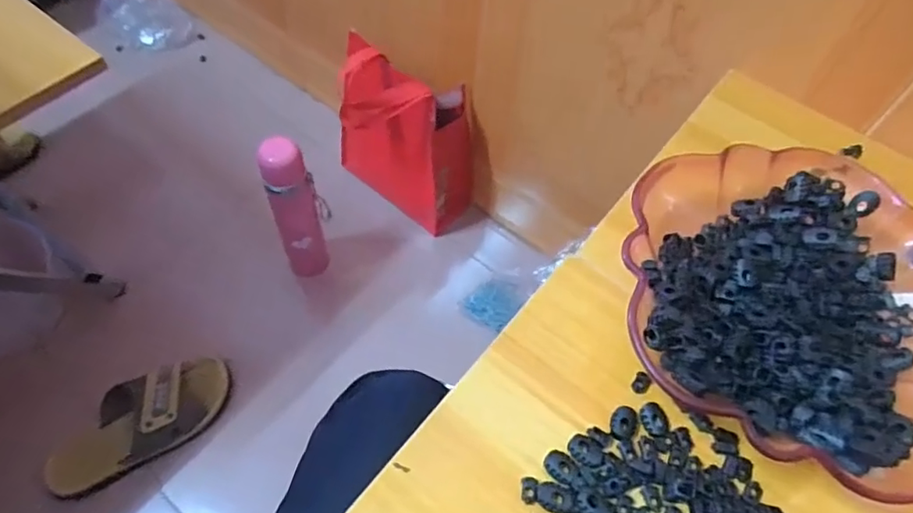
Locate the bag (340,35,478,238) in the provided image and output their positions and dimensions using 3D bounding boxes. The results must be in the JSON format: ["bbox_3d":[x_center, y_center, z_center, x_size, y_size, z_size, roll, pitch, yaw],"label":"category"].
[{"bbox_3d":[-0.095,-0.205,0.978,0.248,0.271,0.110,32,63,16],"label":"bag"}]

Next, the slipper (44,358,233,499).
[{"bbox_3d":[-0.456,0.236,0.817,0.264,0.064,0.114,-29,64,-18],"label":"slipper"}]

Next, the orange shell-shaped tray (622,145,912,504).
[{"bbox_3d":[0.249,0.028,0.405,0.262,0.050,0.261,15,60,7],"label":"orange shell-shaped tray"}]

